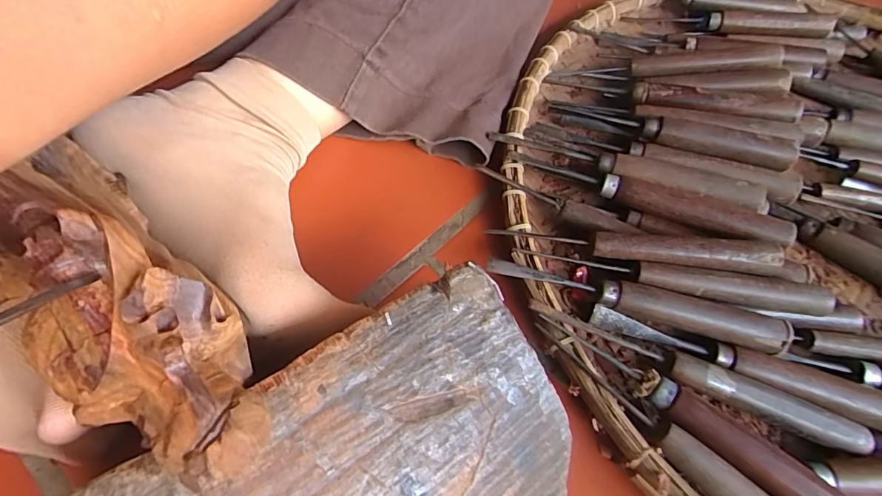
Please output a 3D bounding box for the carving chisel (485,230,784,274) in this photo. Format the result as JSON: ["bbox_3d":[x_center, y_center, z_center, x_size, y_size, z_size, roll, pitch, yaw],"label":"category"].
[{"bbox_3d":[0.115,-0.002,0.271,0.163,0.013,0.020,8,60,-1],"label":"carving chisel"}]

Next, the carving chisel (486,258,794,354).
[{"bbox_3d":[0.112,0.033,0.264,0.171,0.021,0.021,12,60,2],"label":"carving chisel"}]

